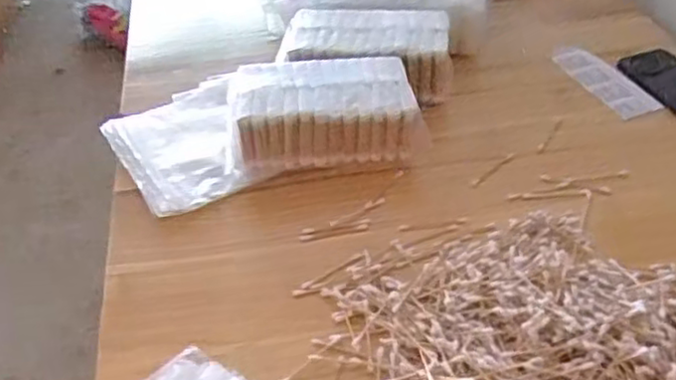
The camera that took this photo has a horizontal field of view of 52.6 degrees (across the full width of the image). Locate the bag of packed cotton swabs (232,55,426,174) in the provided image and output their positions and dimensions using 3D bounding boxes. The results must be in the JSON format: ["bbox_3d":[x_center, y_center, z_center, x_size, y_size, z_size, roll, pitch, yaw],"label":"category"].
[{"bbox_3d":[-0.018,-0.081,0.749,0.209,0.076,0.125,-2,41,1],"label":"bag of packed cotton swabs"}]

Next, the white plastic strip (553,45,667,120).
[{"bbox_3d":[0.324,-0.135,0.835,0.058,0.014,0.143,-14,43,-12],"label":"white plastic strip"}]

